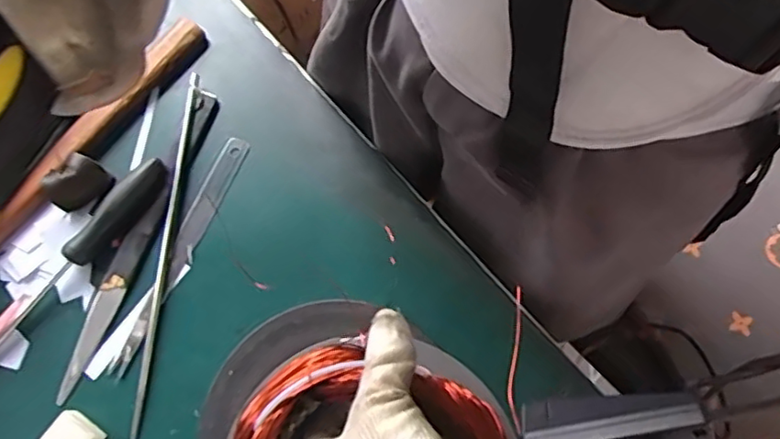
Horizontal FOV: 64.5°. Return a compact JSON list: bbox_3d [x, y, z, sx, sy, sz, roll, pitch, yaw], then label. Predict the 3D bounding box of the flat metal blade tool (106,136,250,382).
[{"bbox_3d":[-0.170,0.026,0.501,0.020,0.004,0.210,25,75,-5],"label":"flat metal blade tool"}]

